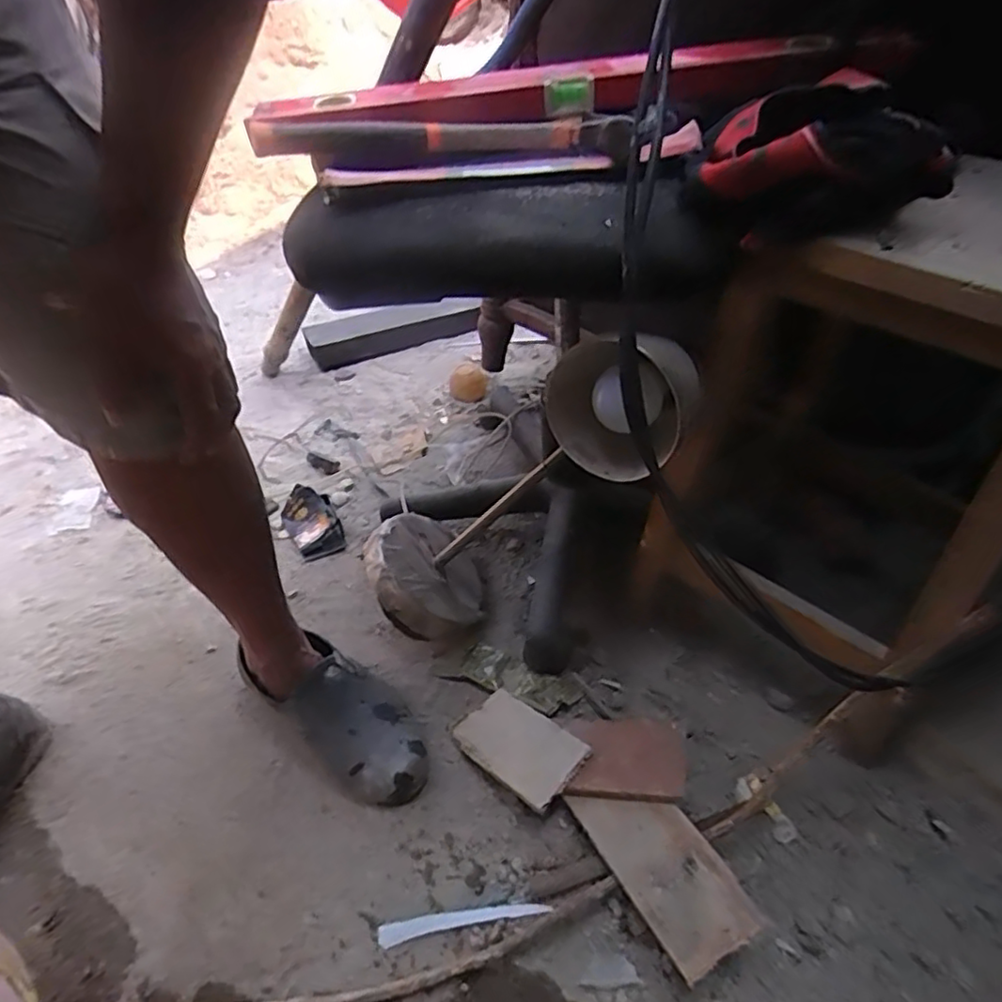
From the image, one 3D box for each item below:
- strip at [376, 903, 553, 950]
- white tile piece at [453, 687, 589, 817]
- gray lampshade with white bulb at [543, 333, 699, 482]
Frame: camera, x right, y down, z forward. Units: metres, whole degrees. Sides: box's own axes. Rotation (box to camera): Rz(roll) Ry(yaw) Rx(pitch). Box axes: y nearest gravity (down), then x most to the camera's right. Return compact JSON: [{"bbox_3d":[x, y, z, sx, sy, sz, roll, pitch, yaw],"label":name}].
[{"bbox_3d":[-0.035,0.372,0.572,0.152,0.021,0.020,-7,42,-5],"label":"strip"},{"bbox_3d":[0.018,0.252,0.664,0.080,0.009,0.140,-35,35,-29],"label":"white tile piece"},{"bbox_3d":[0.104,-0.084,0.547,0.129,0.121,0.071,26,49,27],"label":"gray lampshade with white bulb"}]

